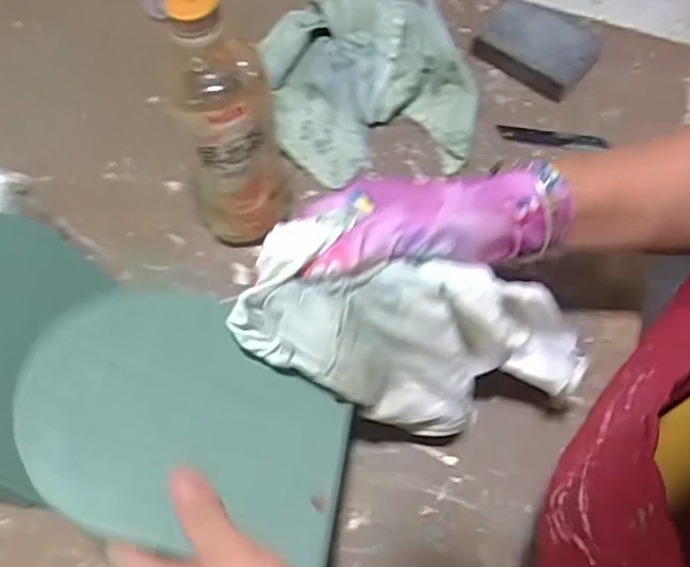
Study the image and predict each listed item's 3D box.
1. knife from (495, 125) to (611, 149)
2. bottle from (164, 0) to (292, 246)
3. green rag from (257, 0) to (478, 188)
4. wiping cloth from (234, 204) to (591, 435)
[{"bbox_3d":[0.179,-0.126,0.553,0.090,0.007,0.018,11,64,4],"label":"knife"},{"bbox_3d":[-0.077,-0.104,0.438,0.067,0.206,0.076,-6,64,-4],"label":"bottle"},{"bbox_3d":[0.023,-0.182,0.552,0.174,0.062,0.179,-10,65,-6],"label":"green rag"},{"bbox_3d":[0.041,0.028,0.374,0.193,0.032,0.120,32,107,-23],"label":"wiping cloth"}]

